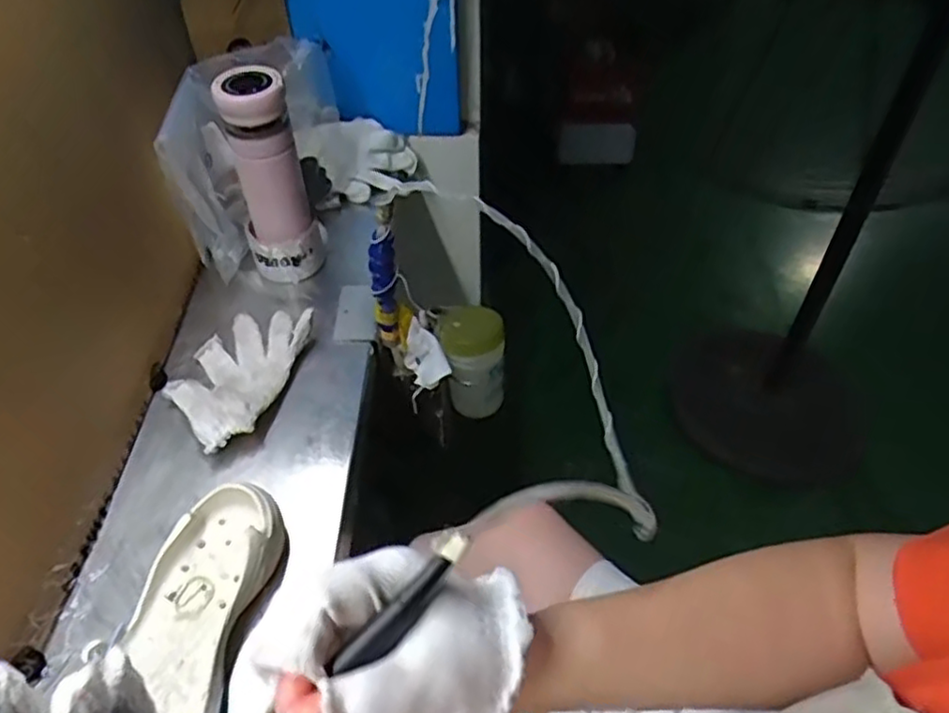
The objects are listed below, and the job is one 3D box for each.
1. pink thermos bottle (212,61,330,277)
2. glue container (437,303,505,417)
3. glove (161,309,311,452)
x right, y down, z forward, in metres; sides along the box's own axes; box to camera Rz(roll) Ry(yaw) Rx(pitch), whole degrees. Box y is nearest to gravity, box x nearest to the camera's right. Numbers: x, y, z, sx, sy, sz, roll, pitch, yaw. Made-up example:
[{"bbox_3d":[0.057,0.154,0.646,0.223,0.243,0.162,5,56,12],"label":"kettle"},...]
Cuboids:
[{"bbox_3d":[-0.221,-0.185,0.752,0.086,0.231,0.062,-15,50,-8],"label":"pink thermos bottle"},{"bbox_3d":[-0.003,0.009,0.862,0.075,0.132,0.074,-3,49,3],"label":"glue container"},{"bbox_3d":[-0.243,0.018,0.706,0.105,0.033,0.171,9,51,12],"label":"glove"}]

